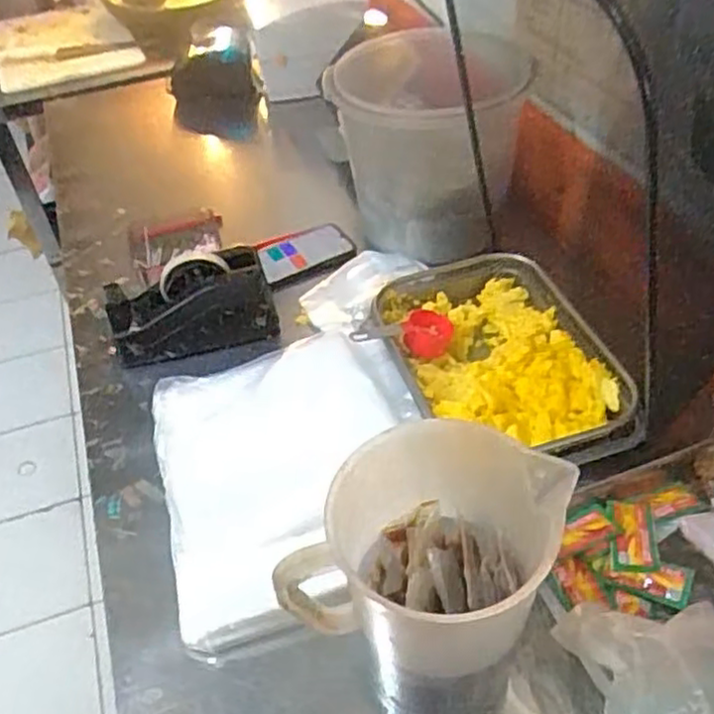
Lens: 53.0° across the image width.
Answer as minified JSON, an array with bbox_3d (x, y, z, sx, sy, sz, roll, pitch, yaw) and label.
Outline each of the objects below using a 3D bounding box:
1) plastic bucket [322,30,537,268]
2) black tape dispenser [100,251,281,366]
[{"bbox_3d":[0.091,-0.303,0.971,0.232,0.252,0.253,-3,45,3],"label":"plastic bucket"},{"bbox_3d":[-0.202,-0.059,0.872,0.200,0.105,0.079,-10,45,-5],"label":"black tape dispenser"}]

